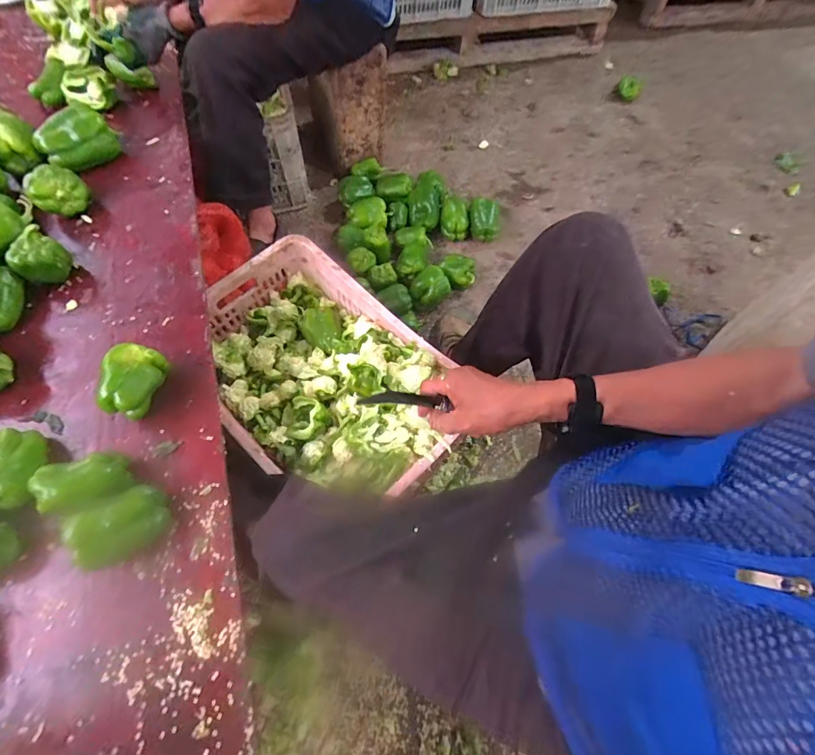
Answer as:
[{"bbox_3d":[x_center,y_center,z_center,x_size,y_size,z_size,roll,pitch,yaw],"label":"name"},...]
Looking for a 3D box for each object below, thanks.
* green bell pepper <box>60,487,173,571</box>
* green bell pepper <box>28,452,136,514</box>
[{"bbox_3d":[-0.325,0.178,0.478,0.079,0.076,0.085,1,64,-1],"label":"green bell pepper"},{"bbox_3d":[-0.390,0.128,0.504,0.083,0.071,0.067,-9,65,-6],"label":"green bell pepper"}]

